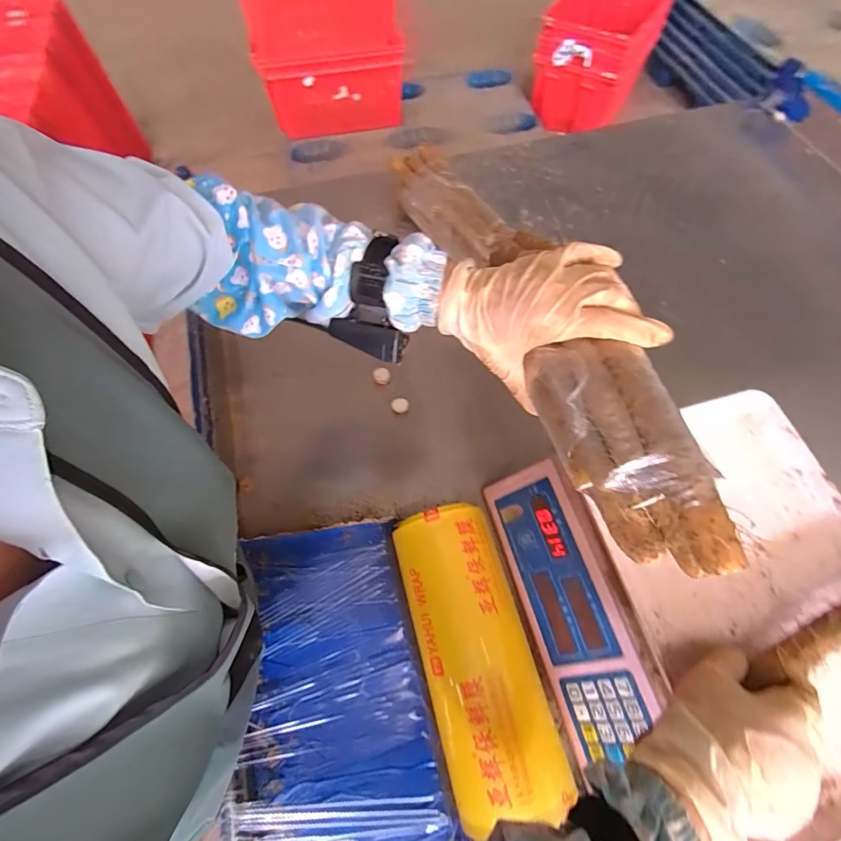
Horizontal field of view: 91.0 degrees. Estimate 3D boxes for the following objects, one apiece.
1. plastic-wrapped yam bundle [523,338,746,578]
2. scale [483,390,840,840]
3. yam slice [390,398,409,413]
[{"bbox_3d":[0.143,0.017,0.290,0.067,0.066,0.177,-20,65,-8],"label":"plastic-wrapped yam bundle"},{"bbox_3d":[0.269,0.169,0.399,0.307,0.098,0.338,-15,65,-5],"label":"scale"},{"bbox_3d":[-0.028,-0.020,0.564,0.022,0.006,0.021,0,88,2],"label":"yam slice"}]

